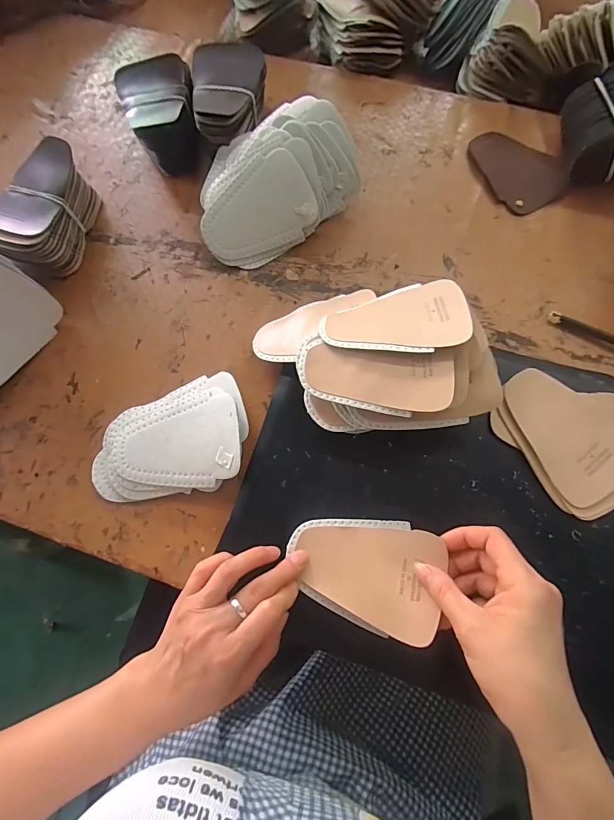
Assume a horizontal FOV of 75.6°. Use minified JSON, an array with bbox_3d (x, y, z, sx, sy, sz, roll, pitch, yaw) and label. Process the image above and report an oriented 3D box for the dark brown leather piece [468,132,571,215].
[{"bbox_3d":[0.260,-0.301,0.490,0.094,0.006,0.124,-28,73,-6],"label":"dark brown leather piece"}]

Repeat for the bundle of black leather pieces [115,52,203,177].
[{"bbox_3d":[-0.175,-0.362,0.494,0.094,0.063,0.137,-16,73,-3],"label":"bundle of black leather pieces"}]

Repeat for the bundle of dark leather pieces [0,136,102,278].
[{"bbox_3d":[-0.298,-0.224,0.453,0.088,0.066,0.146,20,75,7],"label":"bundle of dark leather pieces"}]

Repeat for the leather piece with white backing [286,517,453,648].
[{"bbox_3d":[0.046,0.134,0.332,0.122,0.020,0.087,12,74,5],"label":"leather piece with white backing"}]

